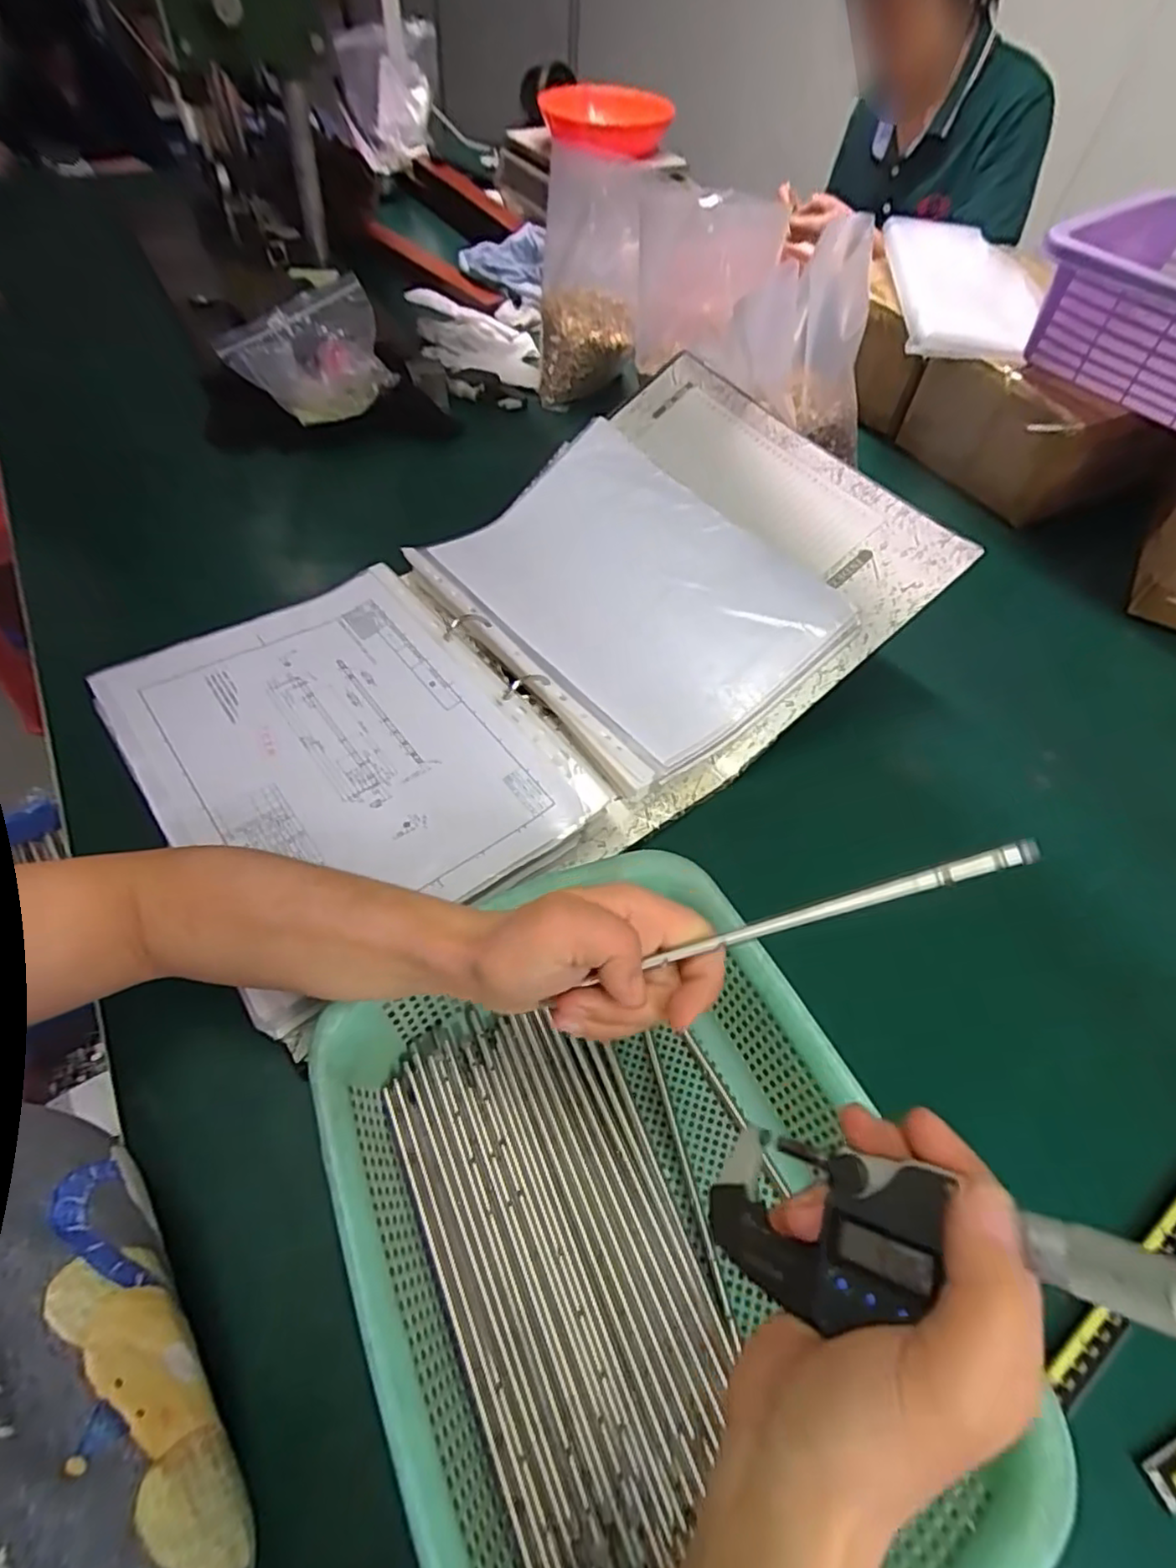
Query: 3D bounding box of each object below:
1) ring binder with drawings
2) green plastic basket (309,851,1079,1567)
[{"bbox_3d":[-0.022,-0.120,0.509,0.594,0.072,0.336,-33,63,-24],"label":"ring binder with drawings"},{"bbox_3d":[0.021,0.198,0.287,0.214,0.078,0.265,-18,58,-16],"label":"green plastic basket"}]

